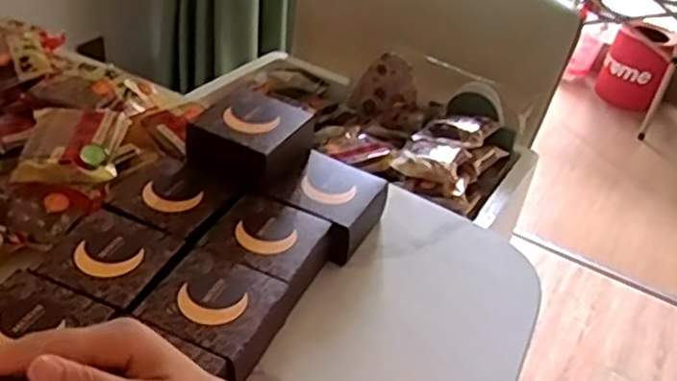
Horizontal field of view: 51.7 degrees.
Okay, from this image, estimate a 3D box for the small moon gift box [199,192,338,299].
[{"bbox_3d":[-0.058,0.055,0.599,0.092,0.053,0.086,20,38,17],"label":"small moon gift box"}]

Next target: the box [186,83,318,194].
[{"bbox_3d":[-0.080,-0.049,0.652,0.093,0.049,0.102,20,38,17],"label":"box"}]

